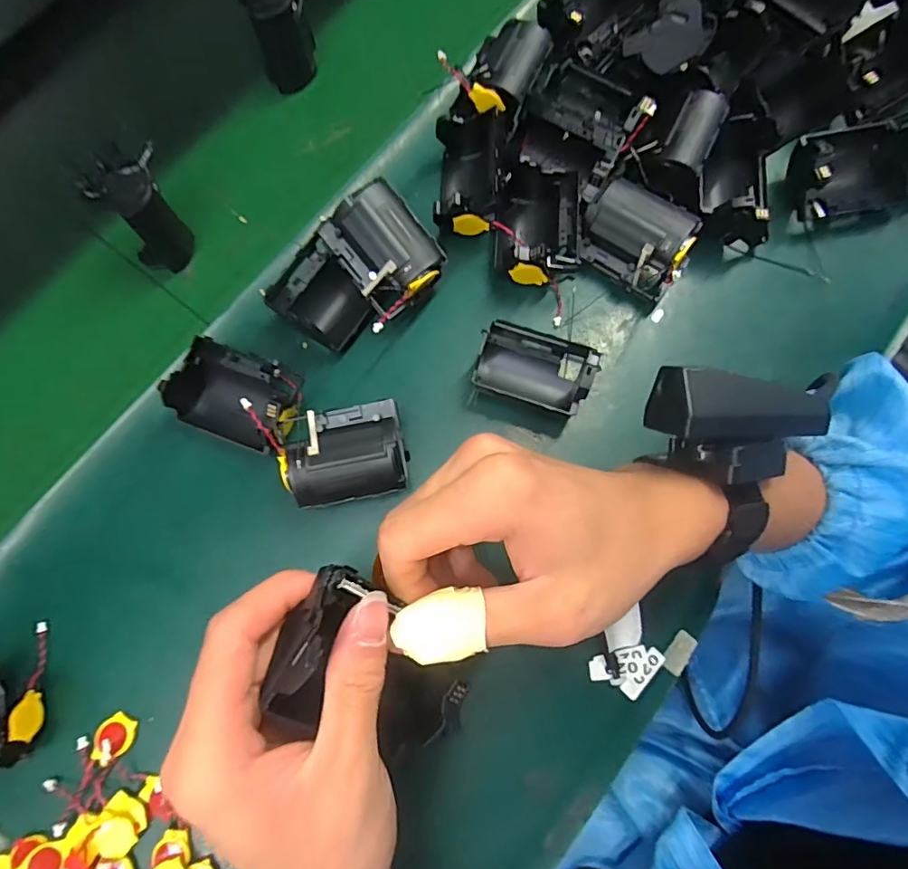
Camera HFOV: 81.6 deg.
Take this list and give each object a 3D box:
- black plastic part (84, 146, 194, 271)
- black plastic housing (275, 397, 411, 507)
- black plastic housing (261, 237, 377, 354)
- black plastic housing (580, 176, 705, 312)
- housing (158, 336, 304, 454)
[{"bbox_3d":[-0.200,-0.148,0.350,0.035,0.070,0.049,33,80,11],"label":"black plastic part"},{"bbox_3d":[-0.062,0.013,0.310,0.067,0.042,0.054,-10,75,1],"label":"black plastic housing"},{"bbox_3d":[-0.081,-0.087,0.341,0.054,0.033,0.055,34,80,11],"label":"black plastic housing"},{"bbox_3d":[0.117,-0.127,0.341,0.073,0.043,0.057,37,81,11],"label":"black plastic housing"},{"bbox_3d":[-0.133,-0.025,0.320,0.077,0.033,0.053,21,78,8],"label":"housing"}]

